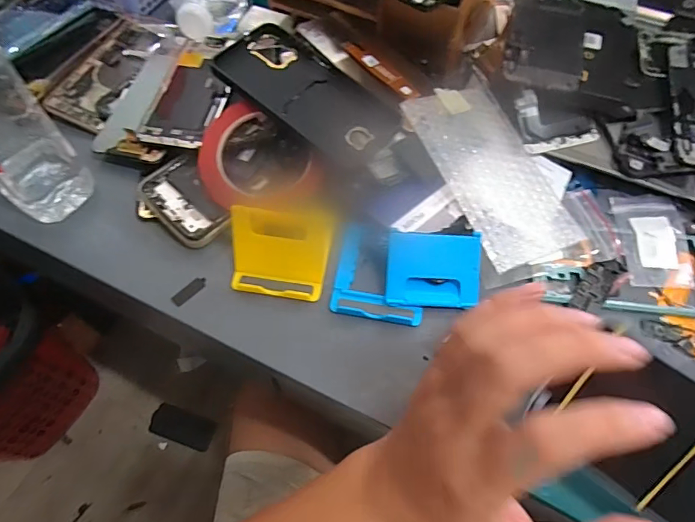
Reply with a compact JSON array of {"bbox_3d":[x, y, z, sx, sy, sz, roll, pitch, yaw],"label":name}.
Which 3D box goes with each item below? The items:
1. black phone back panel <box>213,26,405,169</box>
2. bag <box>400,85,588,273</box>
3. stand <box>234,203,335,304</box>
[{"bbox_3d":[-0.035,-0.147,0.404,0.161,0.008,0.079,40,68,10],"label":"black phone back panel"},{"bbox_3d":[0.123,-0.080,0.391,0.089,0.019,0.172,-22,68,-8],"label":"bag"},{"bbox_3d":[-0.052,-0.008,0.353,0.072,0.044,0.065,7,62,3],"label":"stand"}]

